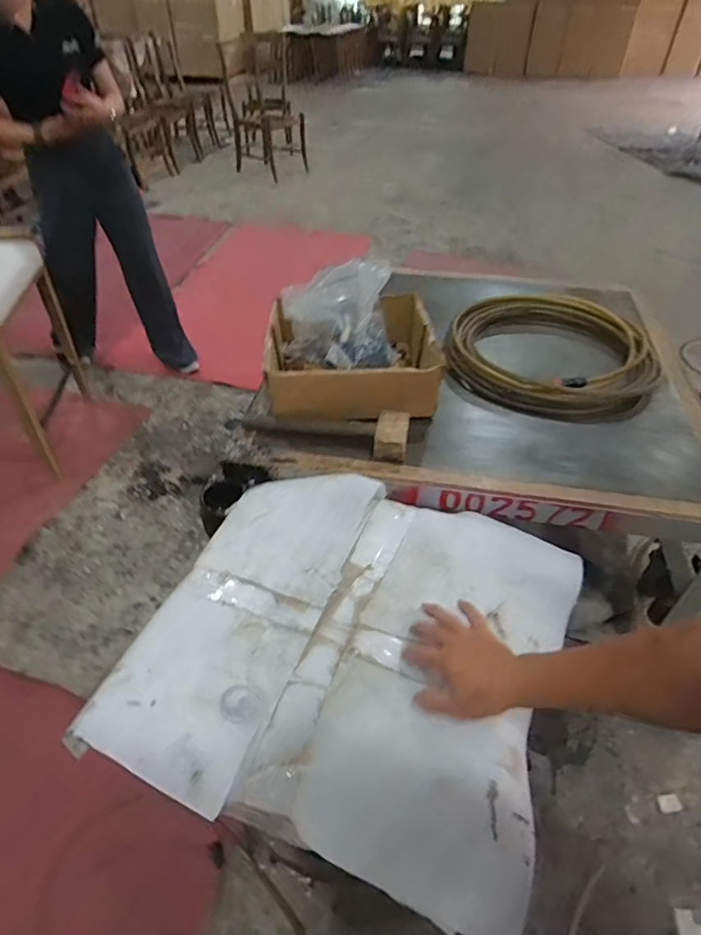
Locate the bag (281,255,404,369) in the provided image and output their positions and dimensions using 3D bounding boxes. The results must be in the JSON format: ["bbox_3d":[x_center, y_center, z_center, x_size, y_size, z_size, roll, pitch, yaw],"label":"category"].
[{"bbox_3d":[-0.020,-0.305,1.078,0.172,0.190,0.170,-30,50,-28],"label":"bag"}]

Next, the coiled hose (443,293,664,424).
[{"bbox_3d":[0.439,-0.257,1.133,0.445,0.054,0.420,10,43,10],"label":"coiled hose"}]

